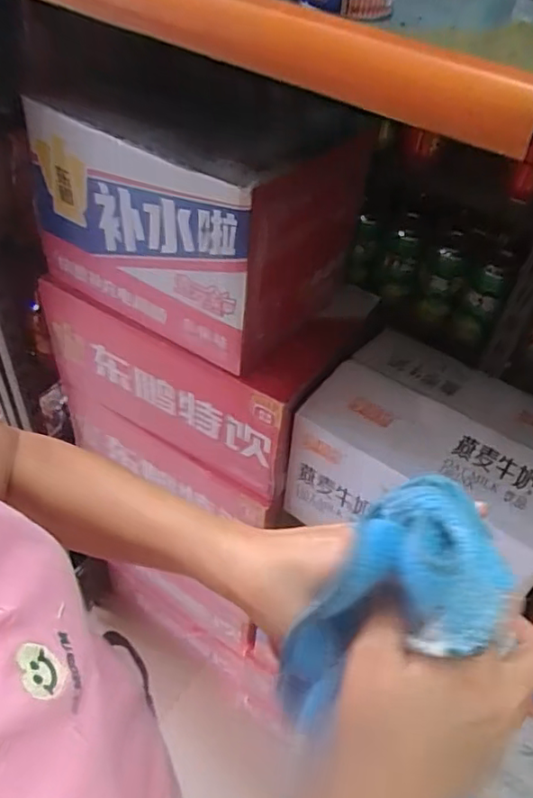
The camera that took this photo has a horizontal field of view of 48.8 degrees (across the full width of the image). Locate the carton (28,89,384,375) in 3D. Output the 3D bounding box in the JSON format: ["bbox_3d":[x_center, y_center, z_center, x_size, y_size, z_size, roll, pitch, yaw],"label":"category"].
[{"bbox_3d":[-0.091,-0.249,0.743,0.374,0.222,0.252,28,50,20],"label":"carton"}]

